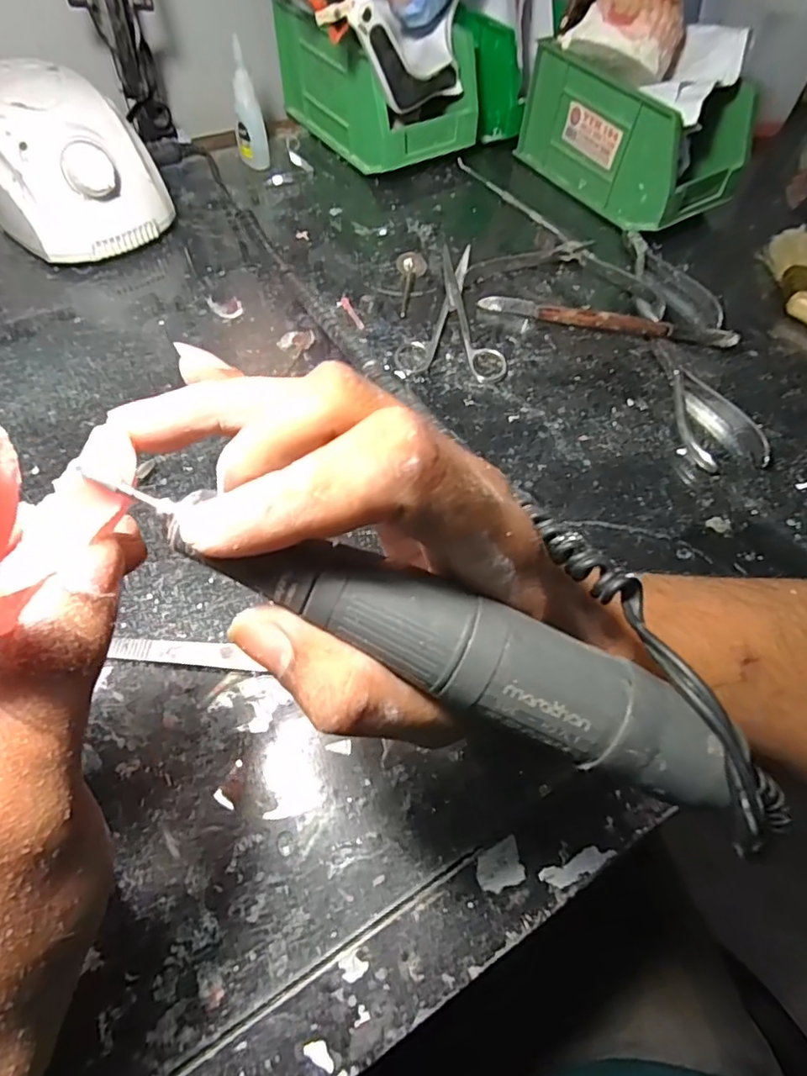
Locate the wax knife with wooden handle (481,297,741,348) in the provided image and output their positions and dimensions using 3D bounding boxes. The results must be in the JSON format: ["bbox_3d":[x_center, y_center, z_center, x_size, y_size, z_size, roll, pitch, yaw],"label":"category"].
[{"bbox_3d":[0.140,-0.150,0.391,0.171,0.017,0.013,13,59,4],"label":"wax knife with wooden handle"}]

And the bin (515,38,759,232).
[{"bbox_3d":[0.192,-0.338,0.469,0.093,0.085,0.166,-30,65,-20],"label":"bin"}]

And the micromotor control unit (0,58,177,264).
[{"bbox_3d":[-0.242,-0.261,0.397,0.101,0.080,0.129,-38,68,-23],"label":"micromotor control unit"}]

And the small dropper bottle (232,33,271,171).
[{"bbox_3d":[-0.126,-0.347,0.456,0.023,0.080,0.020,-14,61,-12],"label":"small dropper bottle"}]

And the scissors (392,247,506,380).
[{"bbox_3d":[0.037,-0.162,0.396,0.070,0.009,0.130,7,59,0],"label":"scissors"}]

